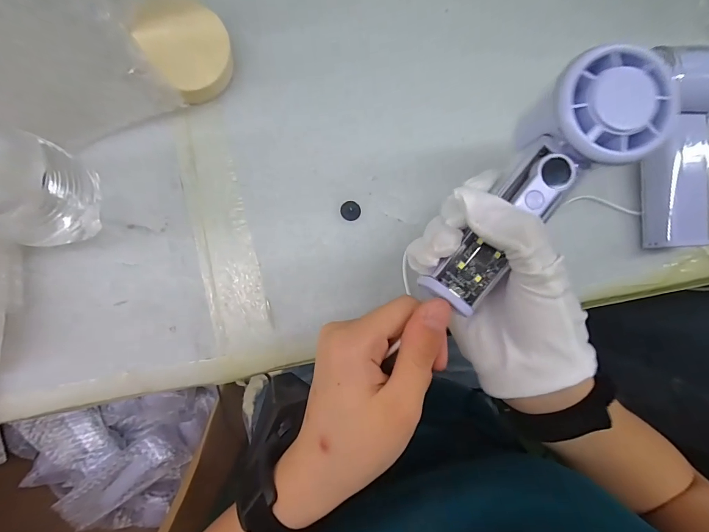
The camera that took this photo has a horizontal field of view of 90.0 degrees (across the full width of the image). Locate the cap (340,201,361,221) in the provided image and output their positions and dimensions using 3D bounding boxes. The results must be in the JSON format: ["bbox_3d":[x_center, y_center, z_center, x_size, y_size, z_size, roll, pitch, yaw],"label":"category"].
[{"bbox_3d":[-0.003,-0.043,0.271,0.015,0.004,0.015,0,86,-6],"label":"cap"}]

